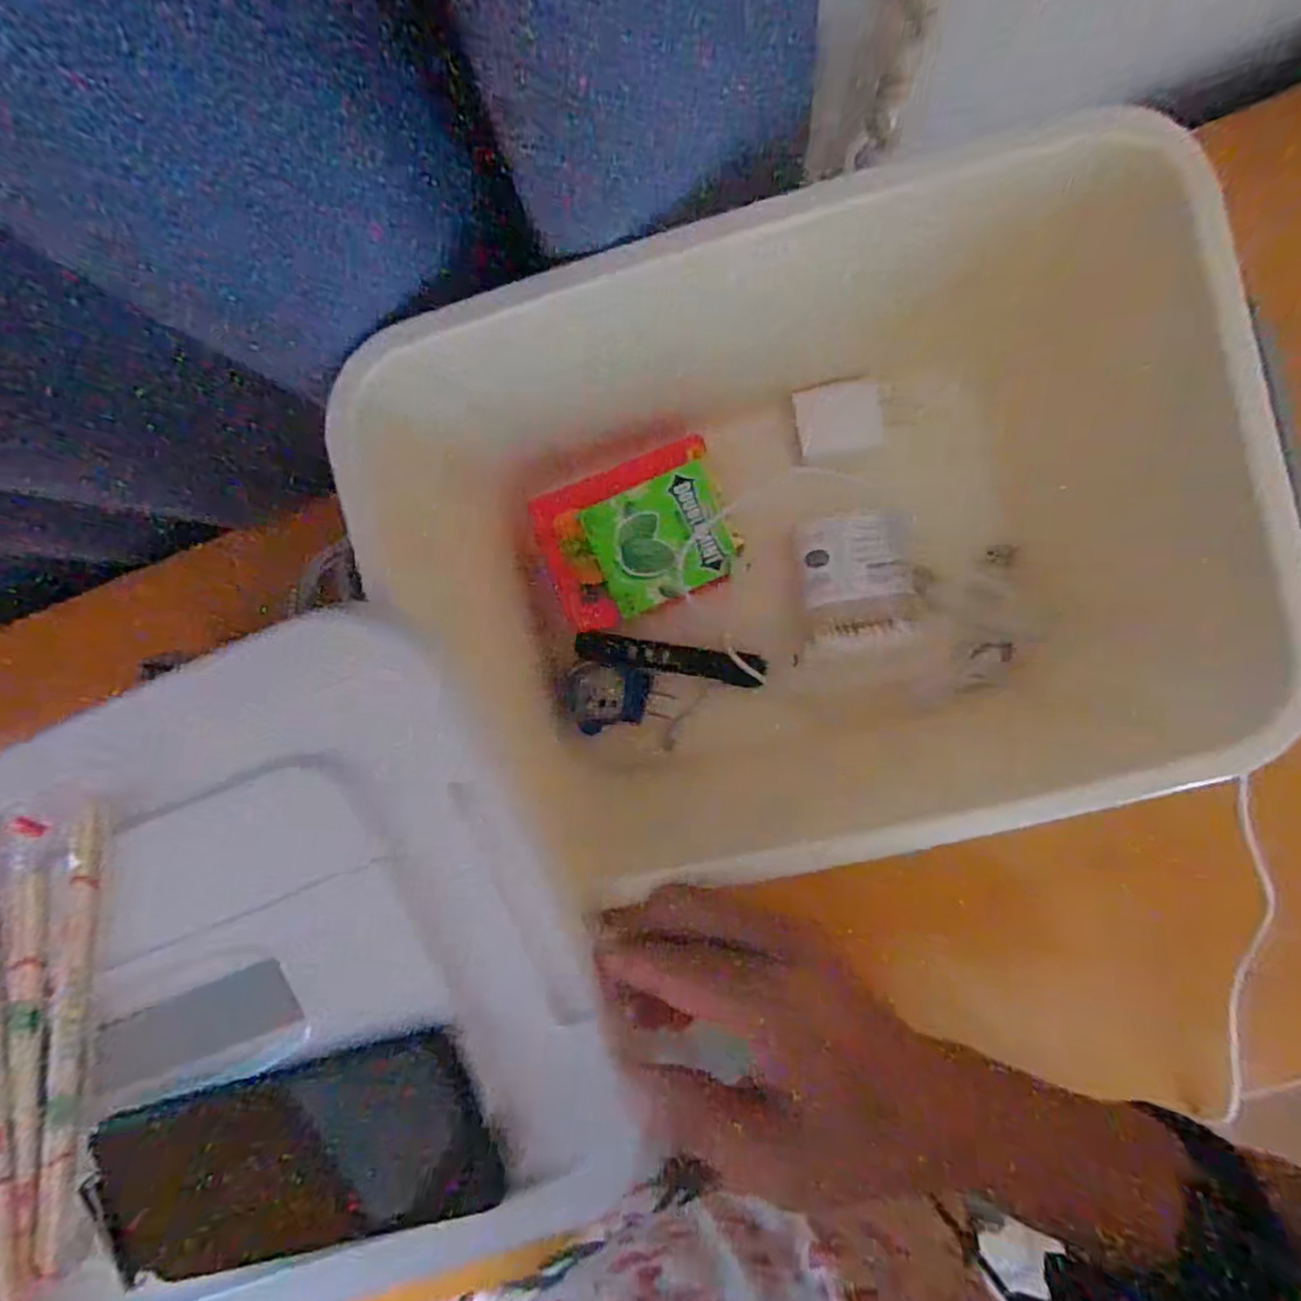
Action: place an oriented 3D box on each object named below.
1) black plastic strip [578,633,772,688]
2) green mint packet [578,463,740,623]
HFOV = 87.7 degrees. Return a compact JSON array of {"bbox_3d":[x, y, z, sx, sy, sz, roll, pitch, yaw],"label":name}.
[{"bbox_3d":[0.013,0.004,0.395,0.112,0.011,0.019,10,95,-15],"label":"black plastic strip"},{"bbox_3d":[0.006,-0.059,0.360,0.070,0.005,0.062,-22,89,5],"label":"green mint packet"}]

